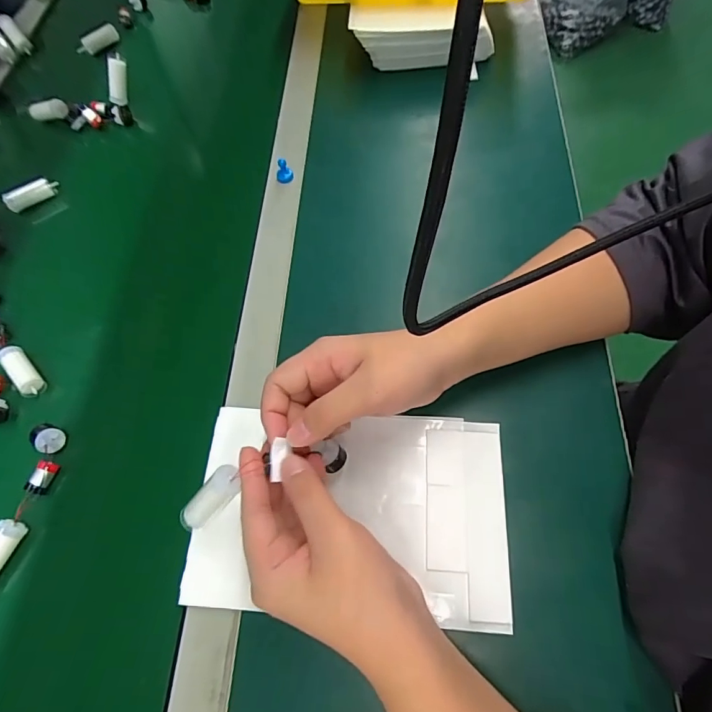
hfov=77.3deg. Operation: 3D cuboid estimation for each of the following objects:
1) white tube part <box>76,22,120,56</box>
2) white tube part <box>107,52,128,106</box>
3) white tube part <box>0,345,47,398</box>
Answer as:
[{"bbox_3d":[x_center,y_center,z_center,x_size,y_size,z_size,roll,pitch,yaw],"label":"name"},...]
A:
[{"bbox_3d":[-0.368,-0.453,0.635,0.018,0.020,0.063,41,72,15],"label":"white tube part"},{"bbox_3d":[-0.305,-0.354,0.570,0.017,0.057,0.021,16,28,6],"label":"white tube part"},{"bbox_3d":[-0.314,0.013,0.416,0.023,0.016,0.055,-42,74,-17],"label":"white tube part"}]

